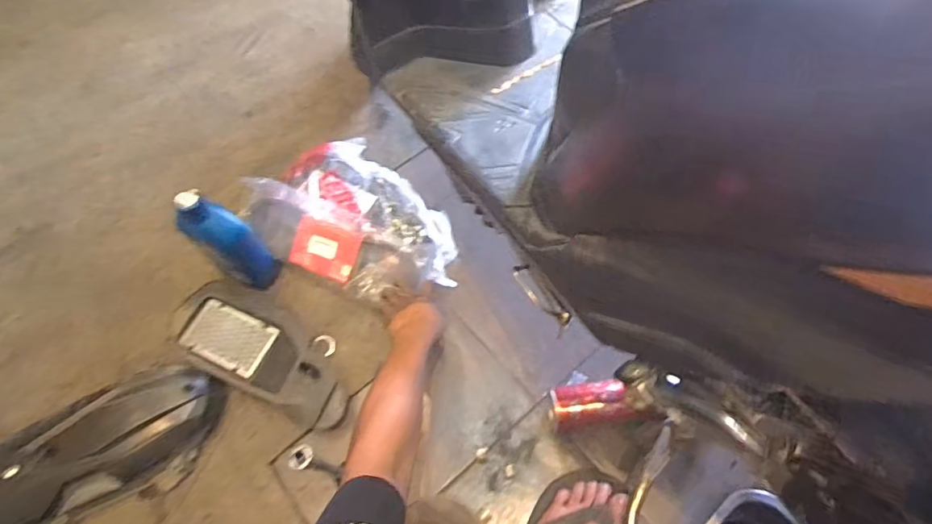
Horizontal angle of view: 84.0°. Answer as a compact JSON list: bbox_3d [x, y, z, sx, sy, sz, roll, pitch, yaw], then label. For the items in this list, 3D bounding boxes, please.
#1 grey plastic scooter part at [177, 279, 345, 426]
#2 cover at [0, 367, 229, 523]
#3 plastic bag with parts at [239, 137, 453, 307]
[{"bbox_3d":[-0.339,0.142,0.866,0.354,0.035,0.155,26,66,17],"label":"grey plastic scooter part"},{"bbox_3d":[-0.586,0.300,0.786,0.447,0.069,0.161,-20,62,-7],"label":"cover"},{"bbox_3d":[-0.208,-0.071,0.967,0.391,0.060,0.257,34,69,20],"label":"plastic bag with parts"}]

